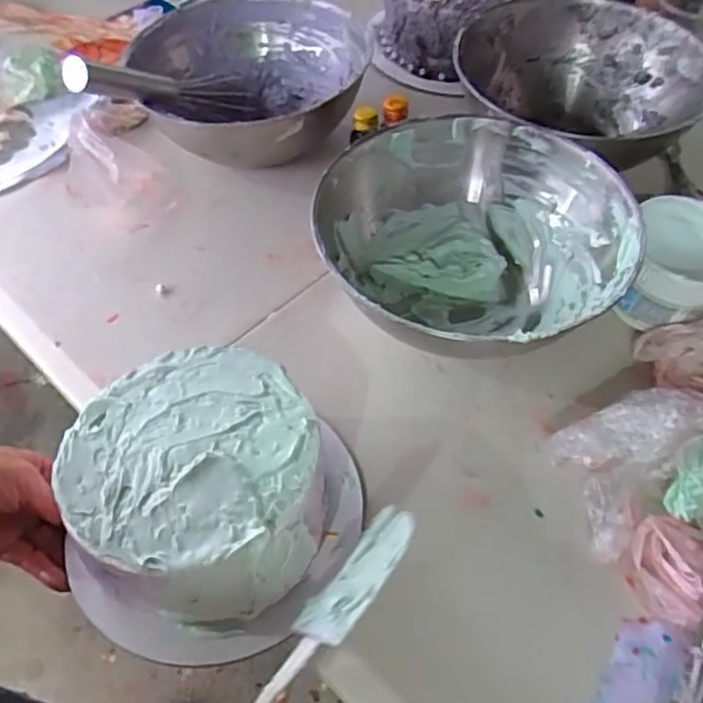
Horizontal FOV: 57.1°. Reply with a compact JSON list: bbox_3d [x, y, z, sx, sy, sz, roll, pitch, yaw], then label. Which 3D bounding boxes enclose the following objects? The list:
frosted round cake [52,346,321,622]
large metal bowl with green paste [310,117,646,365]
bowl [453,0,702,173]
[{"bbox_3d":[-0.091,0.076,0.394,0.140,0.065,0.148,-1,55,2],"label":"frosted round cake"},{"bbox_3d":[0.099,-0.090,0.535,0.218,0.094,0.215,-1,53,1],"label":"large metal bowl with green paste"},{"bbox_3d":[0.224,-0.259,0.655,0.235,0.095,0.244,-1,53,1],"label":"bowl"}]

